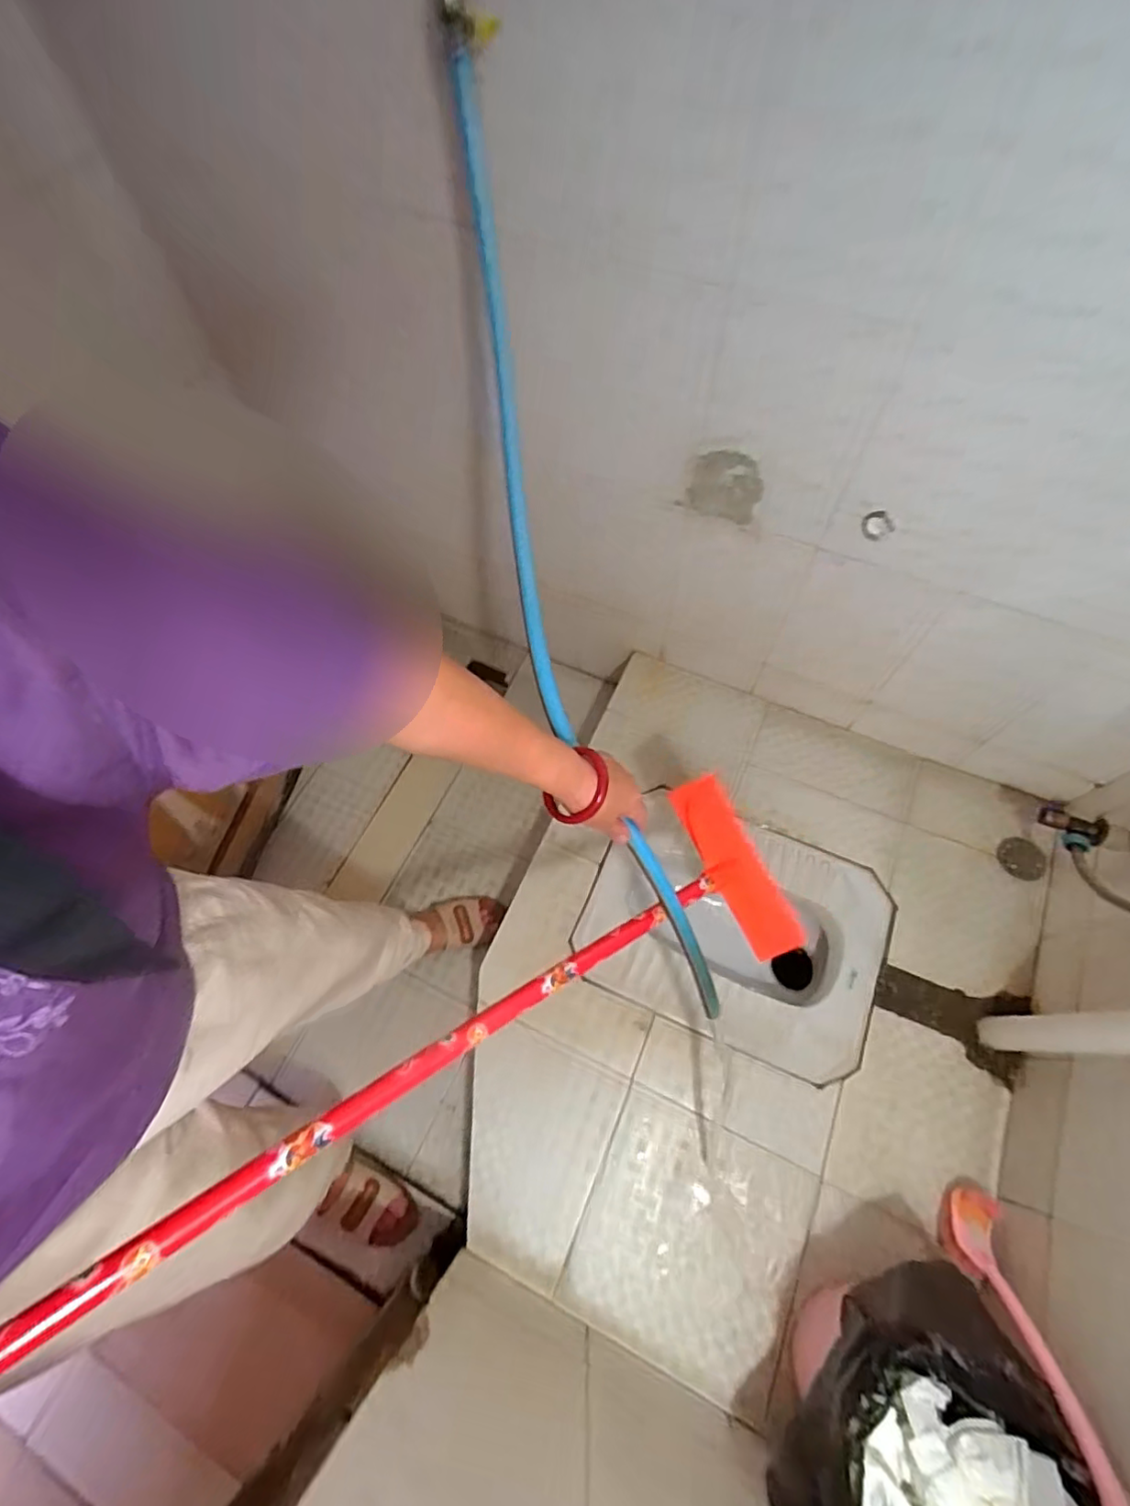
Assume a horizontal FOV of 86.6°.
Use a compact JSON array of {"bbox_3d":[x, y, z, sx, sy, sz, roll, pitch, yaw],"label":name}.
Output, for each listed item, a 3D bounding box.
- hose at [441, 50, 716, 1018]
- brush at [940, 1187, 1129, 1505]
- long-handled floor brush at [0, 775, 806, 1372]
[{"bbox_3d":[0.008,-0.119,0.617,0.085,0.146,0.917,-18,100,-7],"label":"hose"},{"bbox_3d":[0.539,0.717,0.680,0.062,0.435,0.105,12,105,8],"label":"brush"},{"bbox_3d":[-0.057,0.238,0.533,0.792,0.081,0.217,-20,61,-38],"label":"long-handled floor brush"}]

